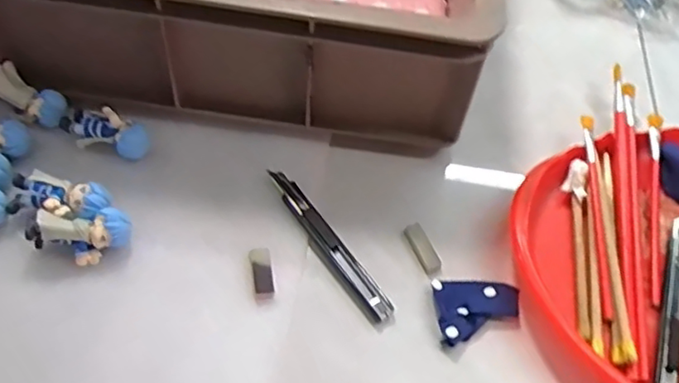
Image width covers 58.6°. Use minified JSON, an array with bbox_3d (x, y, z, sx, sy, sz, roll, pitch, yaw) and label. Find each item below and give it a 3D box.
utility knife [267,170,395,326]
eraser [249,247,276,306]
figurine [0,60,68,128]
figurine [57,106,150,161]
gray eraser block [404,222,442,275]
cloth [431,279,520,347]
[{"bbox_3d":[-0.008,0.035,0.434,0.021,0.009,0.137,-30,63,-22],"label":"utility knife"},{"bbox_3d":[-0.052,0.057,0.414,0.014,0.004,0.041,-9,57,-10],"label":"eraser"},{"bbox_3d":[-0.241,-0.073,0.467,0.058,0.033,0.023,38,53,-26],"label":"figurine"},{"bbox_3d":[-0.178,-0.047,0.458,0.063,0.028,0.027,17,57,7],"label":"figurine"},{"bbox_3d":[0.061,0.041,0.439,0.014,0.008,0.039,-19,60,-16],"label":"gray eraser block"},{"bbox_3d":[0.095,0.081,0.412,0.057,0.011,0.046,0,56,-4],"label":"cloth"}]

